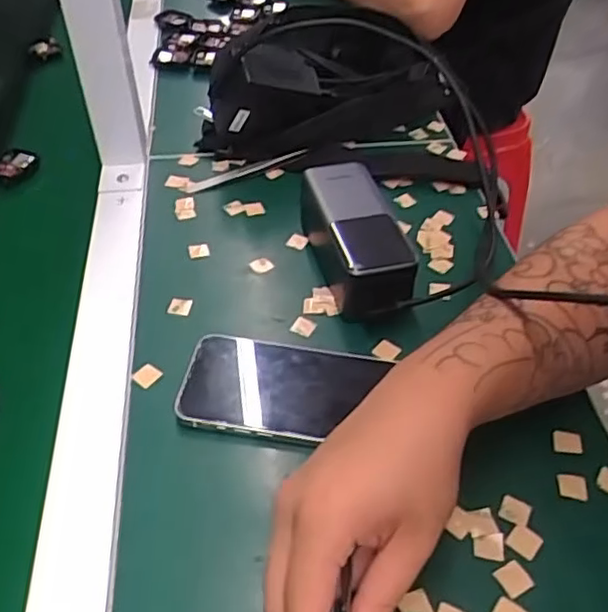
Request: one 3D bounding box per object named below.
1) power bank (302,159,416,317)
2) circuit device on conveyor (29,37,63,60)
[{"bbox_3d":[0.038,-0.052,0.498,0.055,0.052,0.140,-10,47,-10],"label":"power bank"},{"bbox_3d":[-0.316,-0.313,0.790,0.037,0.022,0.017,-21,49,-19],"label":"circuit device on conveyor"}]

